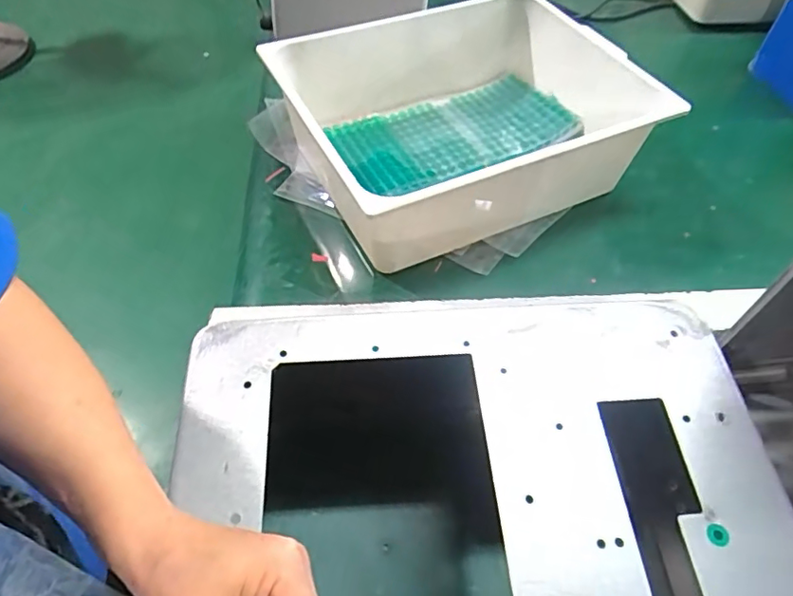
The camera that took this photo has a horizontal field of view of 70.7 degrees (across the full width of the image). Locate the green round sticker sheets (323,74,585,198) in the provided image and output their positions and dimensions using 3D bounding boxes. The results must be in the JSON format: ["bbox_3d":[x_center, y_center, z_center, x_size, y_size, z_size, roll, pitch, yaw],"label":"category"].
[{"bbox_3d":[0.071,-0.196,0.668,0.272,0.019,0.132,-23,58,-17],"label":"green round sticker sheets"}]

